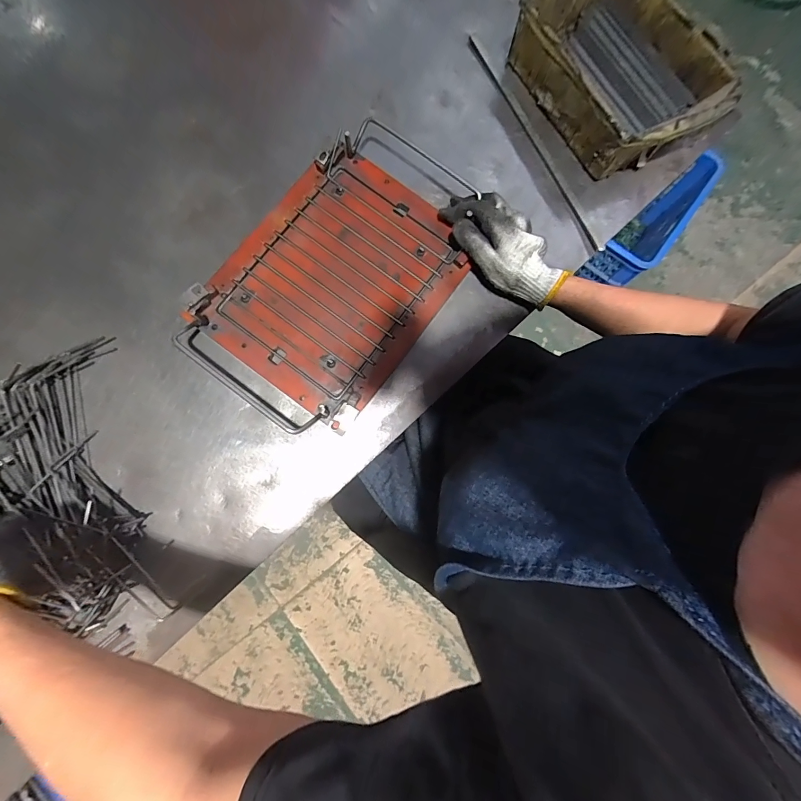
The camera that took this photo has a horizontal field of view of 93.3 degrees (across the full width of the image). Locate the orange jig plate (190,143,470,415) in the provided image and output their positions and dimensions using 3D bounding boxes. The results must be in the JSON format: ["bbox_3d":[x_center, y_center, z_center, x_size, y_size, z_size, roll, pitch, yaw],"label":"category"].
[{"bbox_3d":[-0.074,-0.150,0.468,0.231,0.020,0.292,36,81,6],"label":"orange jig plate"}]

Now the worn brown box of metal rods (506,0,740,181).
[{"bbox_3d":[0.281,-0.429,0.498,0.181,0.084,0.251,-27,84,-5],"label":"worn brown box of metal rods"}]

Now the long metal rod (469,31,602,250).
[{"bbox_3d":[0.180,-0.360,0.522,0.013,0.008,0.355,-25,80,-4],"label":"long metal rod"}]

